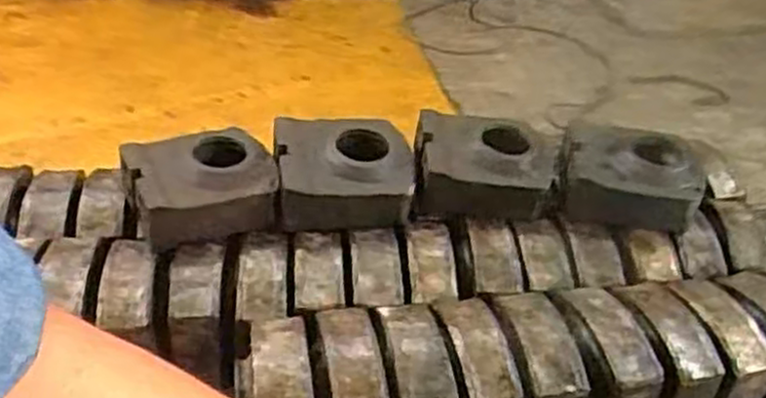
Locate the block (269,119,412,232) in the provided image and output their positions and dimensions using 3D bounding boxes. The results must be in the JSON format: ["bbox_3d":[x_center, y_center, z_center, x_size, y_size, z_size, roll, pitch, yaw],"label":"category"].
[{"bbox_3d":[-0.058,-0.037,1.104,0.185,0.086,0.165,-1,37,-6],"label":"block"}]

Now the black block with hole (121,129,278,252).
[{"bbox_3d":[-0.247,-0.015,1.057,0.186,0.094,0.149,-11,40,-19],"label":"black block with hole"}]

